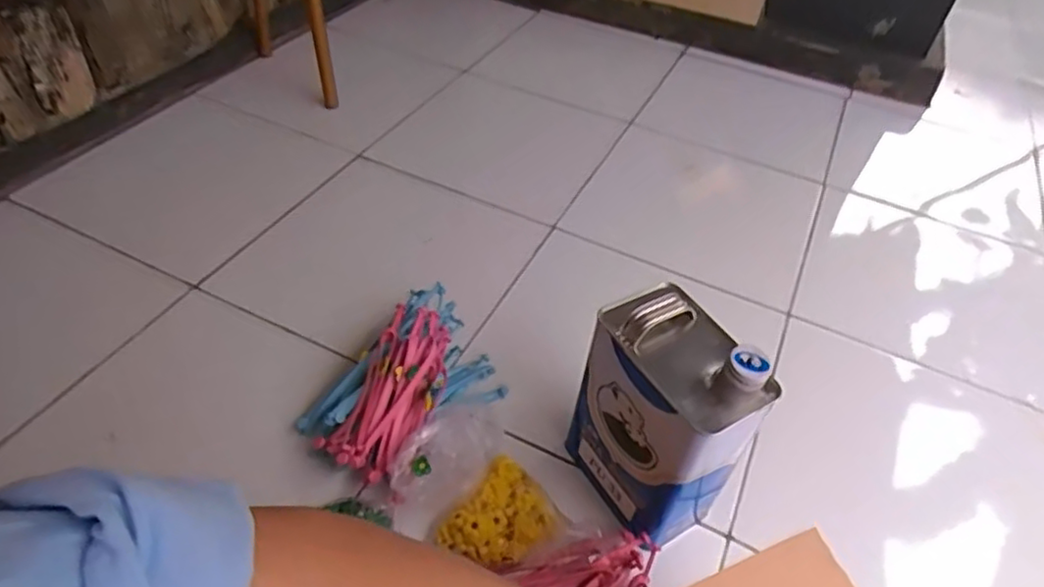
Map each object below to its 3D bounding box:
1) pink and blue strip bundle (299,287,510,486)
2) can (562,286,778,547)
[{"bbox_3d":[-0.141,0.102,0.801,0.148,0.107,0.238,29,50,21],"label":"pink and blue strip bundle"},{"bbox_3d":[0.151,0.127,0.698,0.124,0.248,0.171,-22,52,-25],"label":"can"}]

